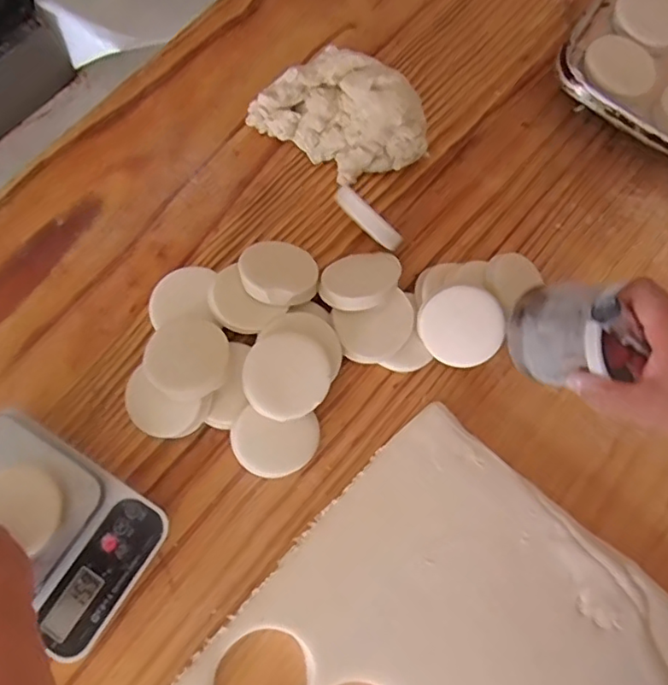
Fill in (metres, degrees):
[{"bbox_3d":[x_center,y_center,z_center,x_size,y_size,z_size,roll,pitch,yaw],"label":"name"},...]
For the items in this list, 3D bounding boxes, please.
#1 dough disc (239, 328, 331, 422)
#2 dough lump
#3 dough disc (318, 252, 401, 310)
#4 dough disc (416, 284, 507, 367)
[{"bbox_3d":[-0.041,0.028,0.511,0.075,0.013,0.072,-1,94,-16],"label":"dough disc"},{"bbox_3d":[0.013,-0.229,0.591,0.157,0.049,0.116,40,79,8],"label":"dough lump"},{"bbox_3d":[0.023,-0.061,0.557,0.065,0.011,0.075,26,66,21],"label":"dough disc"},{"bbox_3d":[0.117,-0.015,0.539,0.074,0.009,0.073,4,107,12],"label":"dough disc"}]

